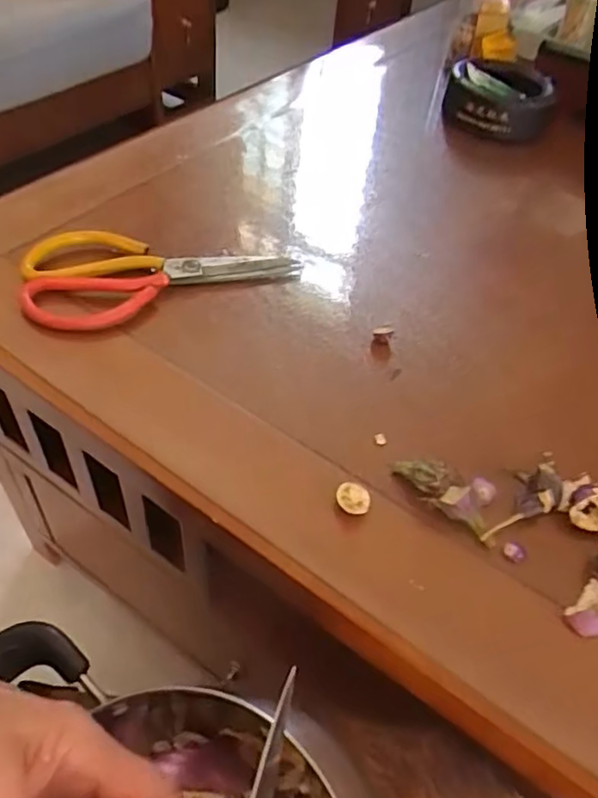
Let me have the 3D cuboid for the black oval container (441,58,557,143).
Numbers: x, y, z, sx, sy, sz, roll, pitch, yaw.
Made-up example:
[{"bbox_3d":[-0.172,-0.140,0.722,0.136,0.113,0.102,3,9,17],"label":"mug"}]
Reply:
[{"bbox_3d":[0.247,-0.381,0.762,0.121,0.050,0.144,10,49,2],"label":"black oval container"}]

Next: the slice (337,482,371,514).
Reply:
[{"bbox_3d":[0.033,0.061,0.367,0.021,0.009,0.017,24,51,14],"label":"slice"}]

